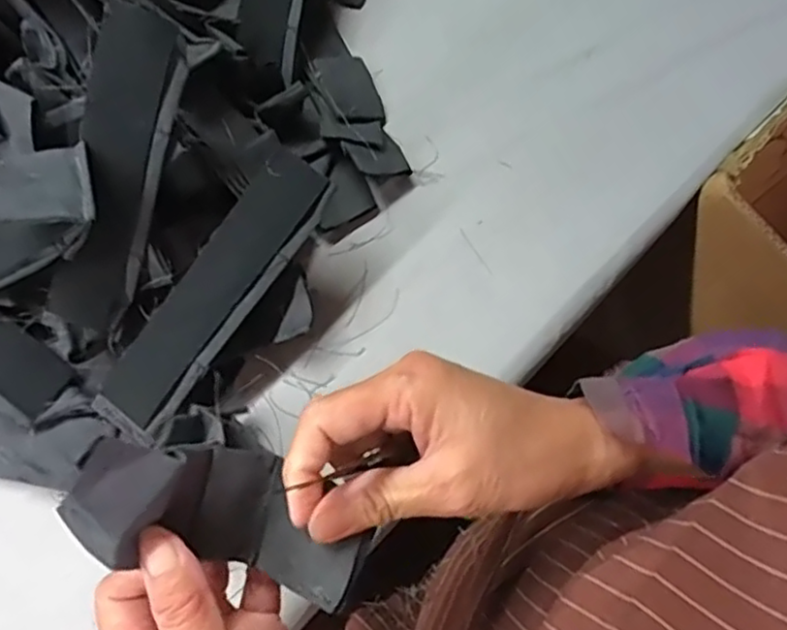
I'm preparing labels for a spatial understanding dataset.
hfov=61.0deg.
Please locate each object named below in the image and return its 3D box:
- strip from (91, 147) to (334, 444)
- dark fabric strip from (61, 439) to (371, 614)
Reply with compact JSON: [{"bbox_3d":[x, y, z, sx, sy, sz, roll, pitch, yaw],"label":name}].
[{"bbox_3d":[-0.108,-0.011,0.399,0.043,0.015,0.194,38,92,10],"label":"strip"},{"bbox_3d":[-0.059,0.076,0.252,0.096,0.075,0.047,14,74,3],"label":"dark fabric strip"}]

